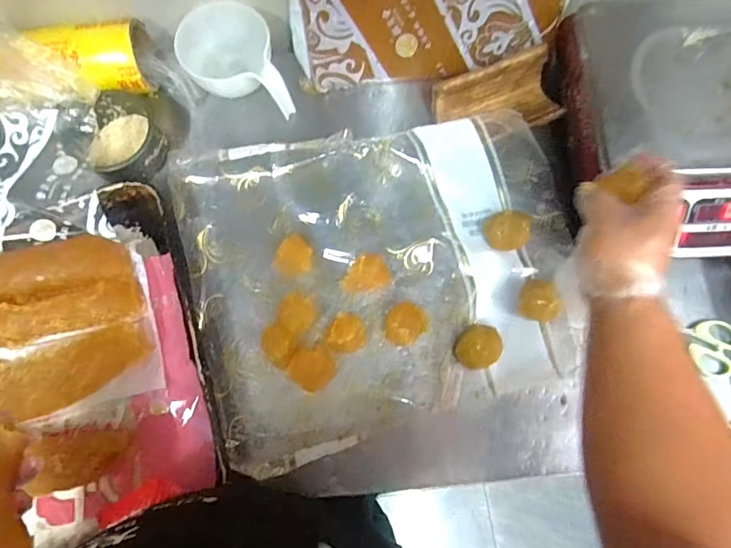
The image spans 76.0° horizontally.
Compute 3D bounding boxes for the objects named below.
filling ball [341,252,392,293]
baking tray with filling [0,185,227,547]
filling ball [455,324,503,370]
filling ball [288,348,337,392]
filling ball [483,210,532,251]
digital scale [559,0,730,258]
[{"bbox_3d":[0.000,0.000,0.573,0.059,0.033,0.040,-22,76,-5],"label":"filling ball"},{"bbox_3d":[-0.479,0.155,0.513,0.601,0.055,0.395,-18,76,-4],"label":"baking tray with filling"},{"bbox_3d":[0.130,0.085,0.545,0.046,0.041,0.049,0,75,1],"label":"filling ball"},{"bbox_3d":[-0.061,0.110,0.547,0.048,0.026,0.049,0,75,1],"label":"filling ball"},{"bbox_3d":[0.177,-0.054,0.579,0.051,0.032,0.044,4,75,2],"label":"filling ball"},{"bbox_3d":[0.436,-0.184,0.576,0.361,0.098,0.313,-4,75,0],"label":"digital scale"}]

